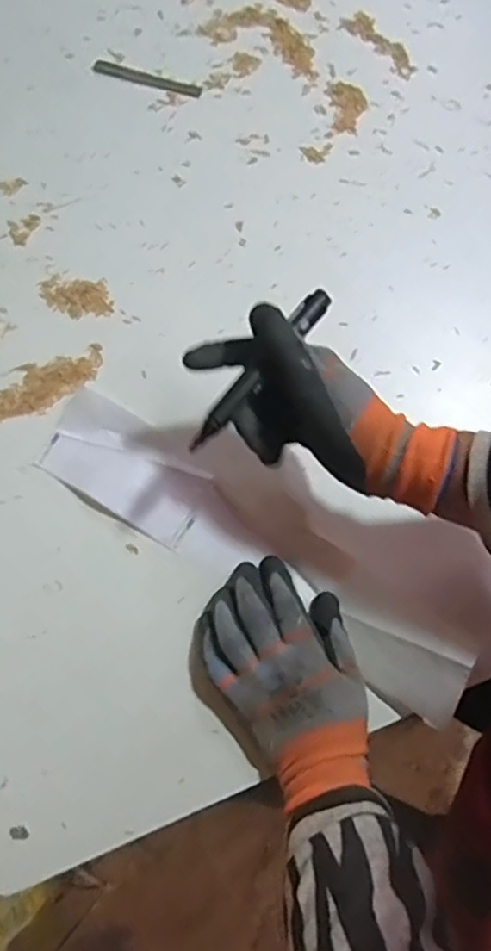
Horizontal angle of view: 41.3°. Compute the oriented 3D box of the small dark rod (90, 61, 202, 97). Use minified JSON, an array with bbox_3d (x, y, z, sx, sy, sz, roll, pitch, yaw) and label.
[{"bbox_3d":[-0.087,-0.351,0.576,0.098,0.004,0.013,16,77,3],"label":"small dark rod"}]

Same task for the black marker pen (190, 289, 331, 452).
[{"bbox_3d":[0.008,-0.067,0.411,0.016,0.007,0.127,41,91,8],"label":"black marker pen"}]

